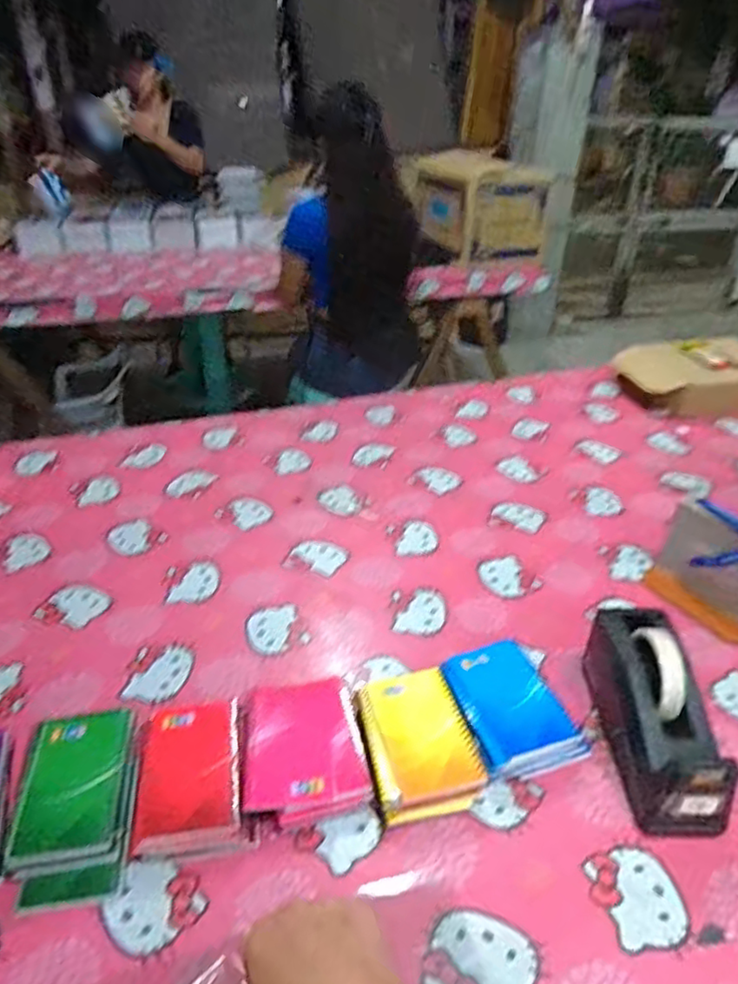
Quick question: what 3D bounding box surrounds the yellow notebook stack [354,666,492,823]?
[{"bbox_3d":[0.045,0.250,0.640,0.107,0.043,0.136,-9,35,-15],"label":"yellow notebook stack"}]

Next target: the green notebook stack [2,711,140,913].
[{"bbox_3d":[-0.264,0.277,0.579,0.100,0.050,0.163,-3,34,-7],"label":"green notebook stack"}]

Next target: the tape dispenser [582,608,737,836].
[{"bbox_3d":[0.280,0.212,0.630,0.077,0.118,0.198,1,33,-1],"label":"tape dispenser"}]

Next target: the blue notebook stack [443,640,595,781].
[{"bbox_3d":[0.148,0.227,0.668,0.114,0.041,0.144,-12,36,-19],"label":"blue notebook stack"}]

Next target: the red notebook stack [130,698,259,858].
[{"bbox_3d":[-0.167,0.265,0.603,0.102,0.036,0.150,-8,34,-13],"label":"red notebook stack"}]

